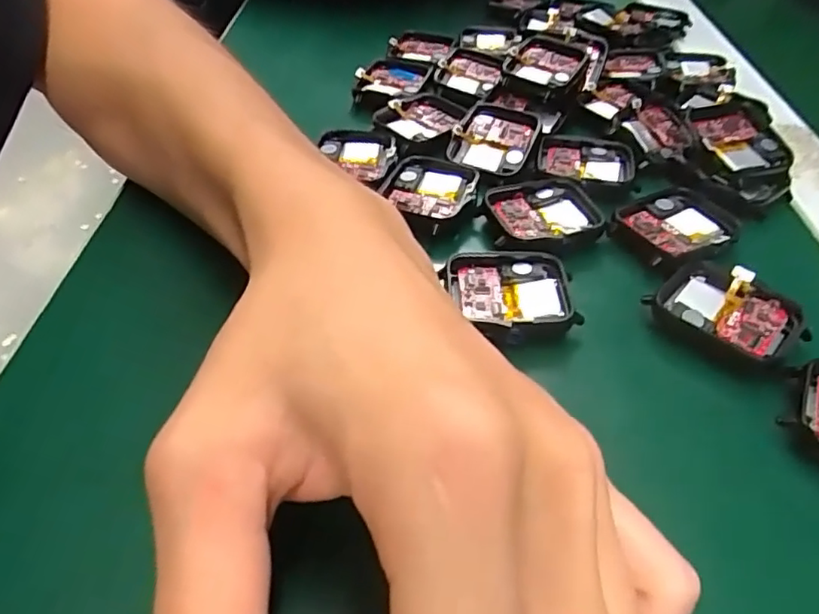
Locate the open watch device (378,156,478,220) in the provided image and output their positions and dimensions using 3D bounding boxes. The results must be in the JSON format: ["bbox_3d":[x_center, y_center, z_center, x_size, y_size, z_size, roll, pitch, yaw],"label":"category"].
[{"bbox_3d":[0.009,-0.053,0.258,0.037,0.007,0.036,17,46,13],"label":"open watch device"}]

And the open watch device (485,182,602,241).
[{"bbox_3d":[0.055,-0.039,0.243,0.039,0.006,0.037,-12,46,-16],"label":"open watch device"}]

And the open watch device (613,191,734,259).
[{"bbox_3d":[0.107,-0.034,0.240,0.042,0.005,0.037,-24,51,-26],"label":"open watch device"}]

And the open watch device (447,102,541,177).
[{"bbox_3d":[0.039,-0.078,0.279,0.036,0.006,0.039,23,67,17],"label":"open watch device"}]

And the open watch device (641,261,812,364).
[{"bbox_3d":[0.109,0.000,0.205,0.046,0.008,0.032,31,50,25],"label":"open watch device"}]

